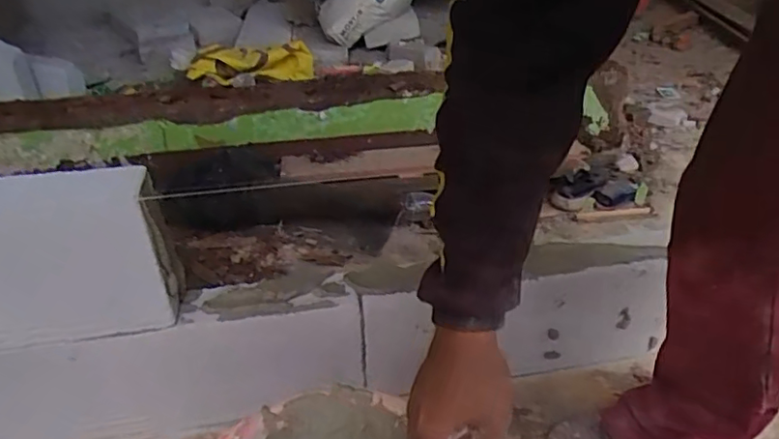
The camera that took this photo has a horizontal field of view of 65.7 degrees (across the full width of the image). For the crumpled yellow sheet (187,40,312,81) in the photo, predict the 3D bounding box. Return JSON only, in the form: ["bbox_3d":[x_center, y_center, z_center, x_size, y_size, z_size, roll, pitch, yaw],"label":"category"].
[{"bbox_3d":[-0.401,-0.456,1.756,0.341,0.094,0.114,-6,35,-8],"label":"crumpled yellow sheet"}]

